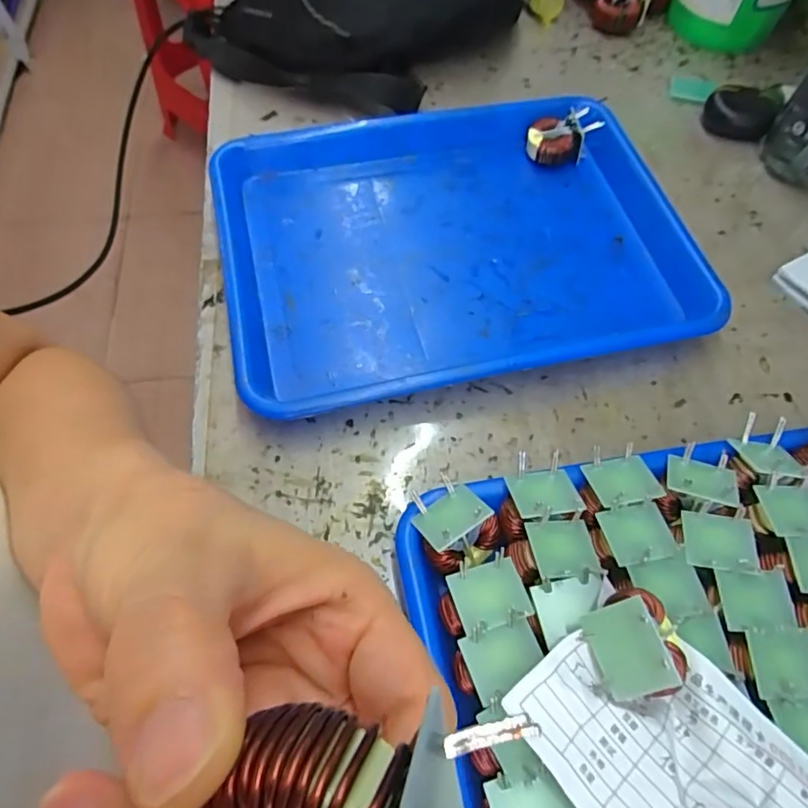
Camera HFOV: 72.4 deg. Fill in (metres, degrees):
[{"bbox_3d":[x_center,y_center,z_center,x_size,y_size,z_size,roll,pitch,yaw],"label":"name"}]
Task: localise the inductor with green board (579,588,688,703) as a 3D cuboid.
[{"bbox_3d":[0.101,0.104,0.241,0.030,0.036,0.041,-32,61,27],"label":"inductor with green board"}]

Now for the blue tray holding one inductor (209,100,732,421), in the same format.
[{"bbox_3d":[0.031,-0.123,0.415,0.328,0.034,0.253,-12,63,-7],"label":"blue tray holding one inductor"}]

